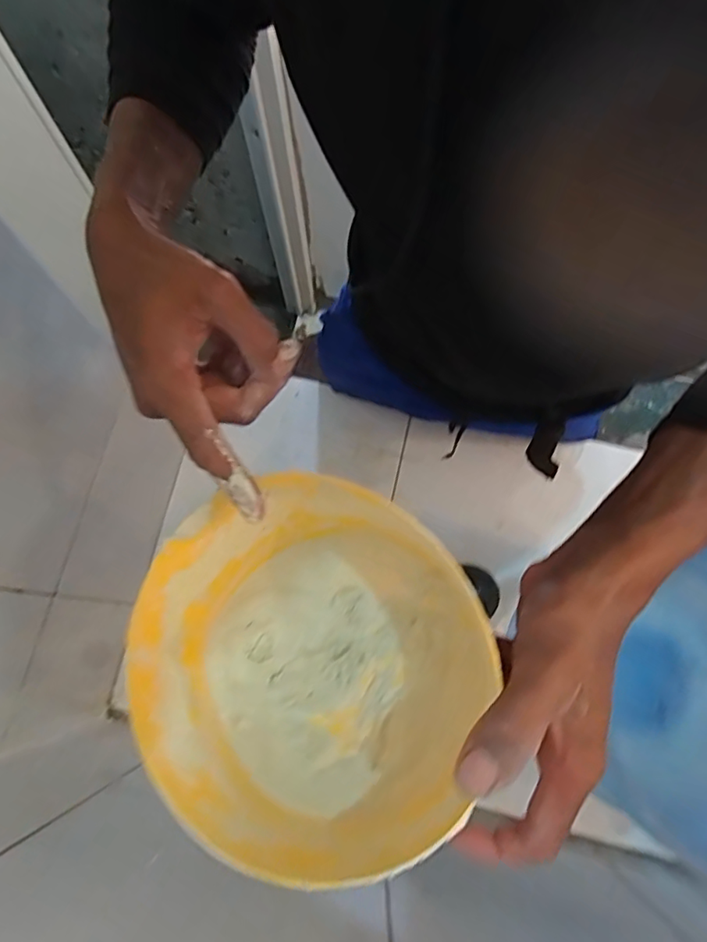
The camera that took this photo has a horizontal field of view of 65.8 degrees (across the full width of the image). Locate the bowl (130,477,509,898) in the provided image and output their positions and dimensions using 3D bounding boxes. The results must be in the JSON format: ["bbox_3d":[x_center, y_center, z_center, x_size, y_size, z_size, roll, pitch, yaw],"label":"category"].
[{"bbox_3d":[-0.017,0.092,0.287,0.178,0.111,0.171,0,74,2],"label":"bowl"}]

